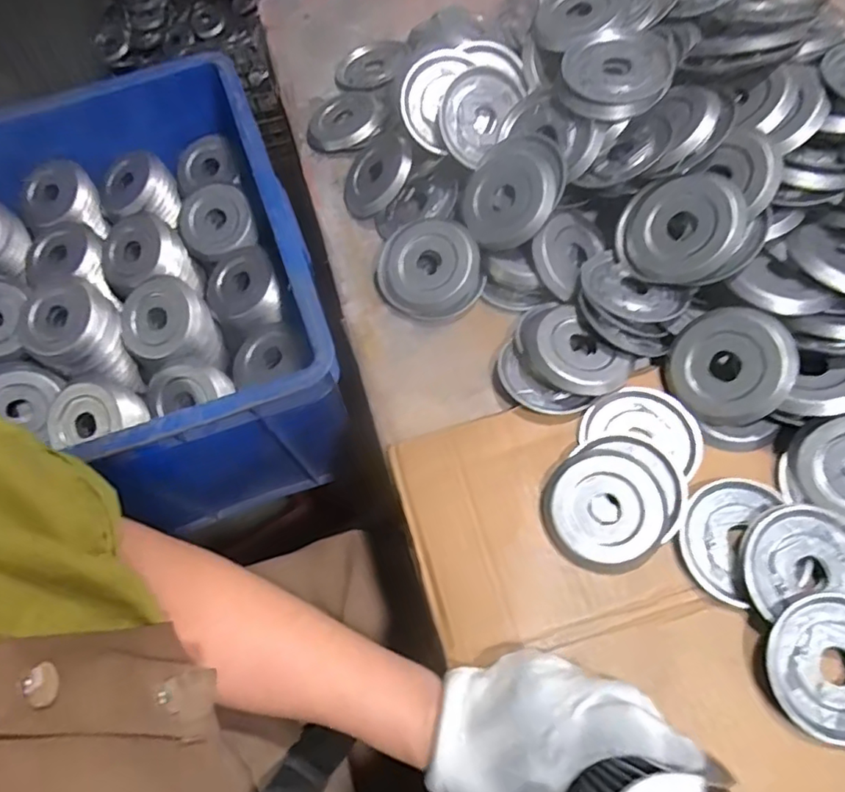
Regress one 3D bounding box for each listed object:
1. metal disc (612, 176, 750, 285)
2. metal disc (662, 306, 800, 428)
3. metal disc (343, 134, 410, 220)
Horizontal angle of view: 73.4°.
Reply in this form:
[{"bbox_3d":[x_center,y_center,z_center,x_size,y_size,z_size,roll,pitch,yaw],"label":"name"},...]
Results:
[{"bbox_3d":[0.204,-0.132,0.453,0.090,0.017,0.085,-7,80,44],"label":"metal disc"},{"bbox_3d":[0.226,-0.022,0.418,0.084,0.020,0.083,-6,79,32],"label":"metal disc"},{"bbox_3d":[-0.045,-0.218,0.556,0.078,0.016,0.075,-17,62,36],"label":"metal disc"}]

